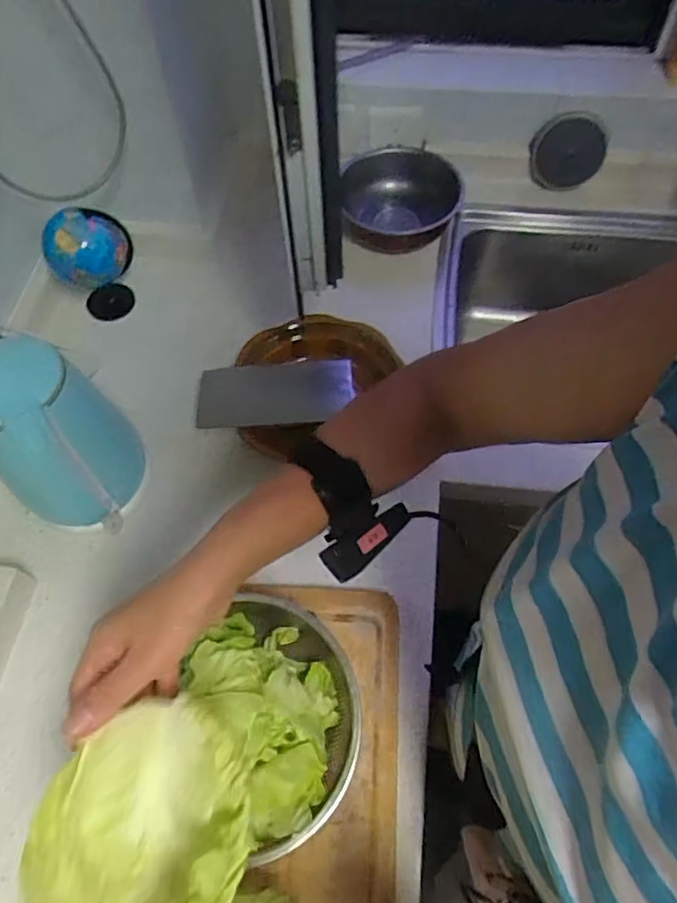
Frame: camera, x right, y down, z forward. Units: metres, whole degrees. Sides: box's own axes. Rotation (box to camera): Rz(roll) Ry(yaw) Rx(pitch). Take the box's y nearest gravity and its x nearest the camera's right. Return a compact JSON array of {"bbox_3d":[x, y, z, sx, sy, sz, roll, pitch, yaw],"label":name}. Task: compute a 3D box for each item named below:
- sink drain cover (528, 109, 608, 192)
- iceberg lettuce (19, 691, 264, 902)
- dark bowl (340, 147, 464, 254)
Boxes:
[{"bbox_3d":[0.356,-0.465,0.929,0.112,0.105,0.022,-4,24,1],"label":"sink drain cover"},{"bbox_3d":[-0.116,0.234,0.374,0.121,0.070,0.148,0,61,2],"label":"iceberg lettuce"},{"bbox_3d":[0.103,-0.378,0.929,0.191,0.092,0.183,-1,61,2],"label":"dark bowl"}]

